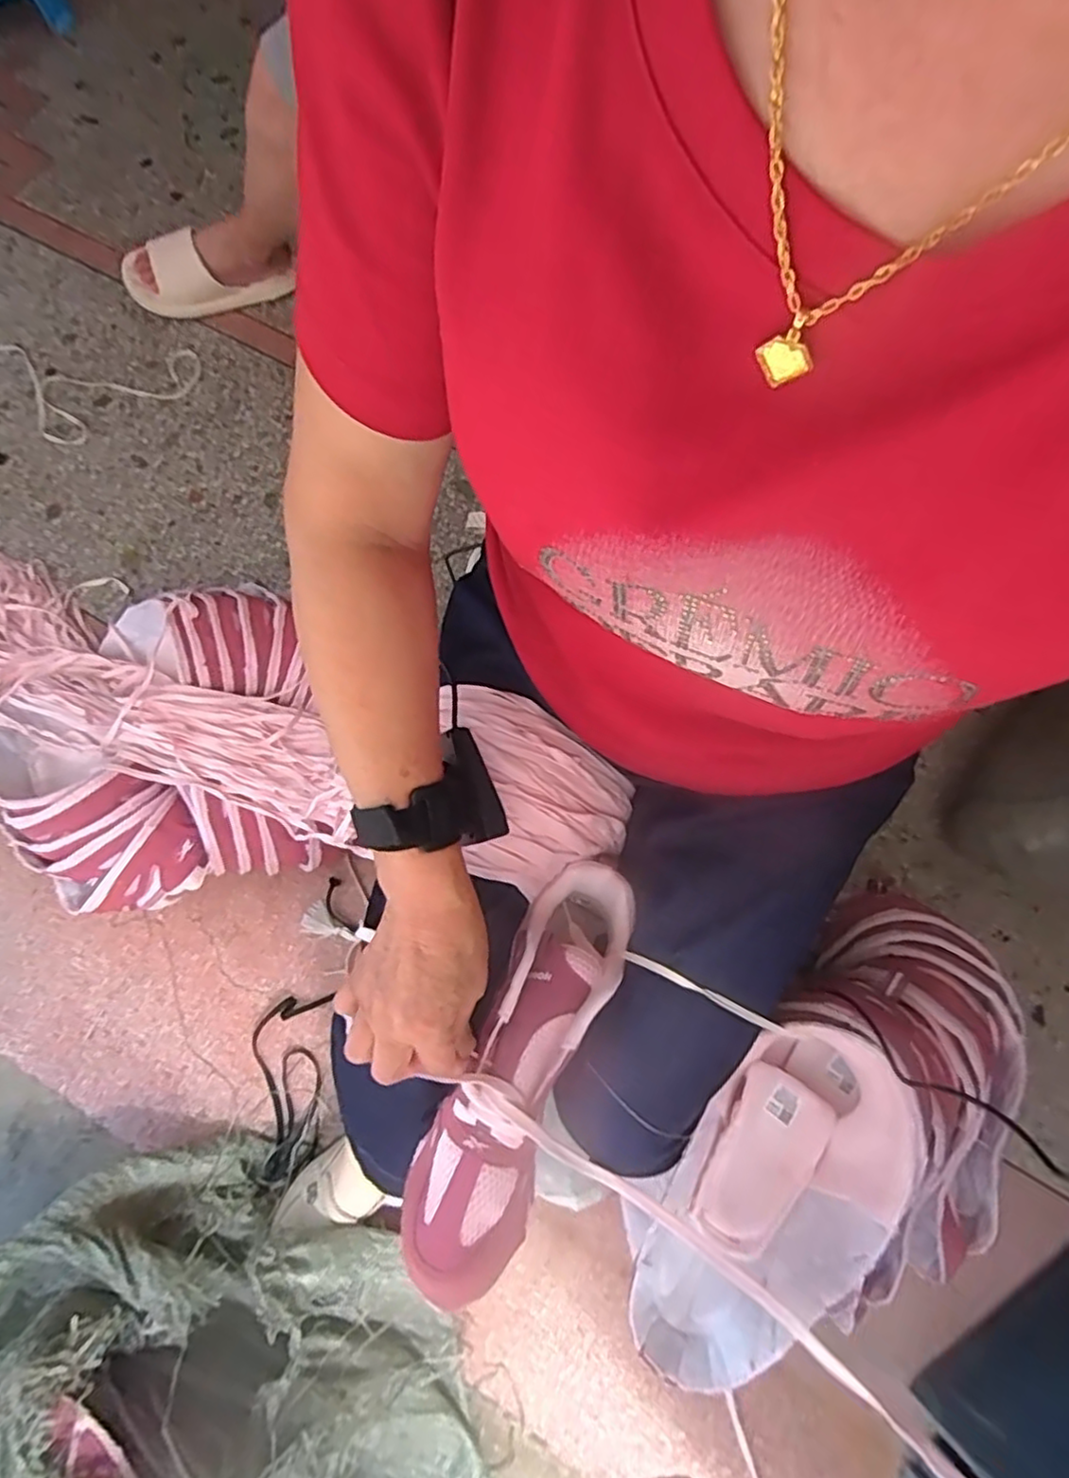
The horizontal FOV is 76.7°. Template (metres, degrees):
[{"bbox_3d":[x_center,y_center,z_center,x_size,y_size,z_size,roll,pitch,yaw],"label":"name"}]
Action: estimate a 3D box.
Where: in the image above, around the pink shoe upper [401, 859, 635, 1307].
[{"bbox_3d":[-0.005,0.201,0.429,0.072,0.057,0.257,24,67,6],"label":"pink shoe upper"}]

